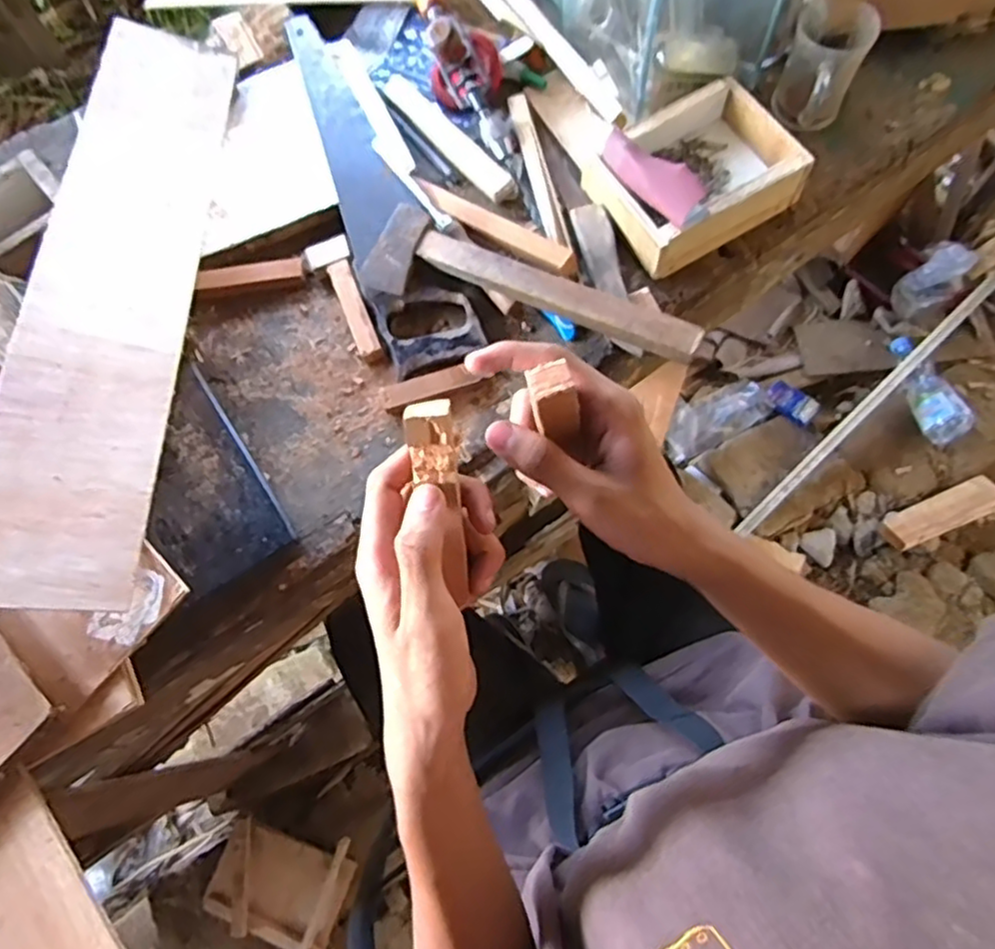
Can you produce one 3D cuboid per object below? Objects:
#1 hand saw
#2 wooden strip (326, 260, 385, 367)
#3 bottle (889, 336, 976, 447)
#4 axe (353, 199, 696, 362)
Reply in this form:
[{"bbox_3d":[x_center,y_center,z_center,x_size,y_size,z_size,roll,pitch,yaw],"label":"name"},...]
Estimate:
[{"bbox_3d":[-0.131,-0.295,0.651,0.084,0.019,0.435,-22,73,-4],"label":"hand saw"},{"bbox_3d":[-0.133,-0.154,0.617,0.021,0.019,0.109,-23,73,-5],"label":"wooden strip"},{"bbox_3d":[0.837,-0.174,1.270,0.066,0.077,0.232,-14,72,-2],"label":"bottle"},{"bbox_3d":[0.029,-0.166,0.587,0.305,0.031,0.075,19,74,8],"label":"axe"}]

